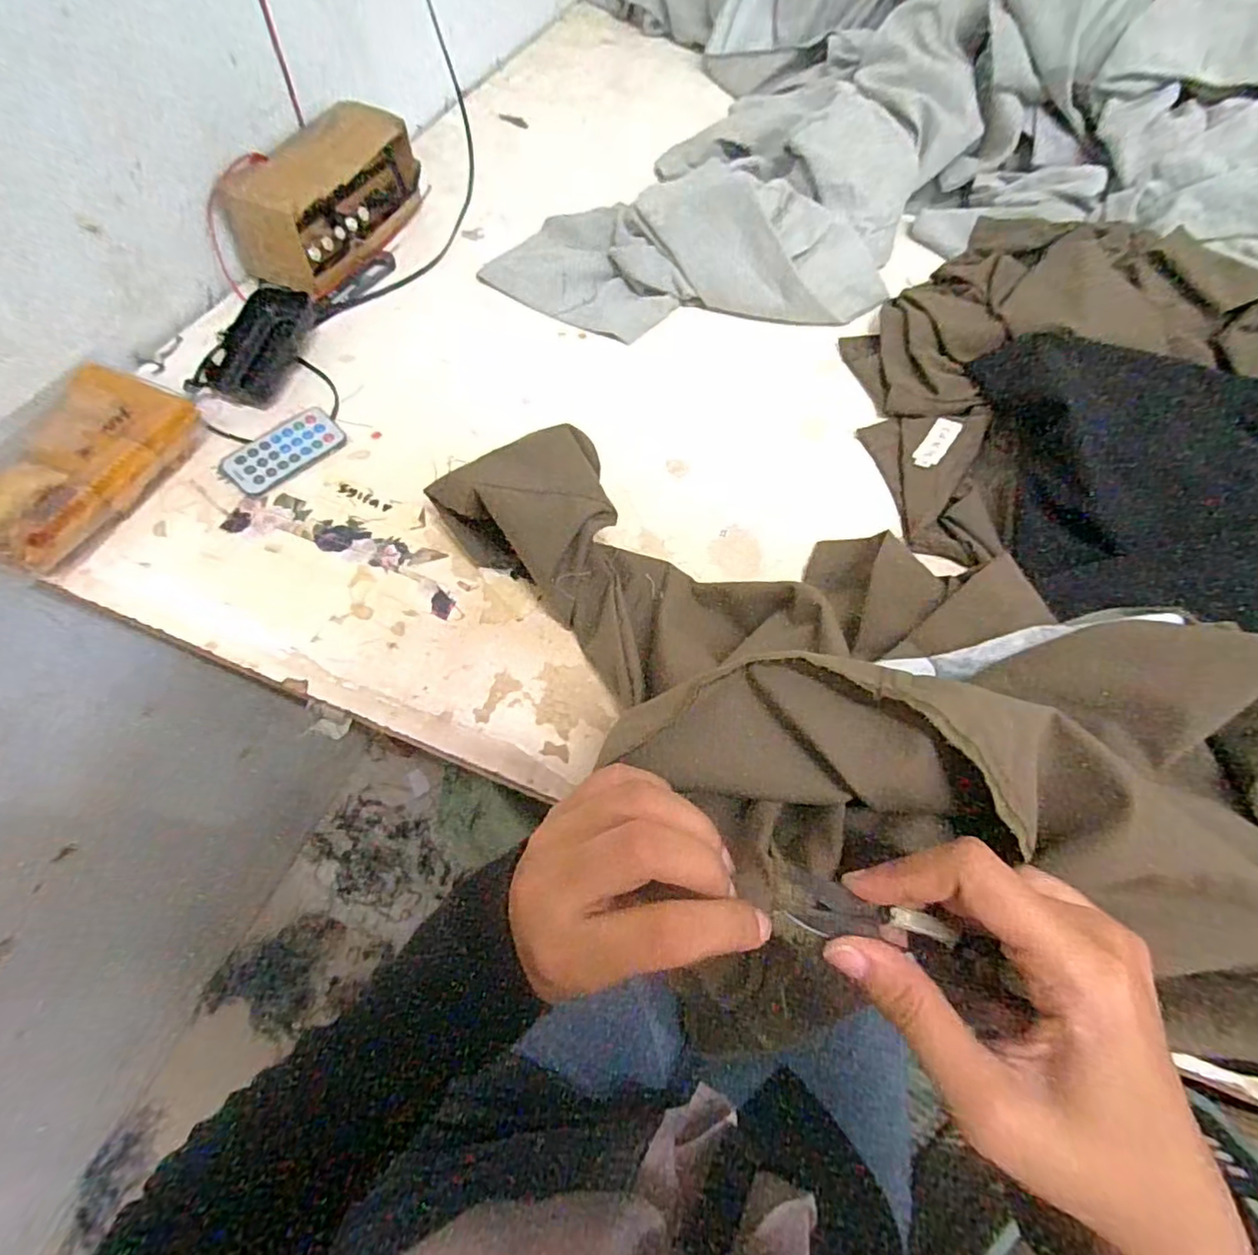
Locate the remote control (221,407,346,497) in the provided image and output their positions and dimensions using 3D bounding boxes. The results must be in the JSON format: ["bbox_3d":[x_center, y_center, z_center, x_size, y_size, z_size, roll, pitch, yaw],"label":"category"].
[{"bbox_3d":[-0.258,-0.132,0.461,0.043,0.013,0.084,36,65,14],"label":"remote control"}]

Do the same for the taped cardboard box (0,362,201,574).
[{"bbox_3d":[-0.371,-0.109,0.417,0.070,0.050,0.152,18,62,6],"label":"taped cardboard box"}]

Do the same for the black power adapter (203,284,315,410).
[{"bbox_3d":[-0.298,-0.230,0.493,0.051,0.027,0.112,9,62,1],"label":"black power adapter"}]

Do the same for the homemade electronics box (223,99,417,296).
[{"bbox_3d":[-0.271,-0.387,0.554,0.074,0.080,0.186,21,63,7],"label":"homemade electronics box"}]

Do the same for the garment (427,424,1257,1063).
[{"bbox_3d":[0.095,0.023,0.307,0.470,0.109,0.225,22,62,22],"label":"garment"}]

